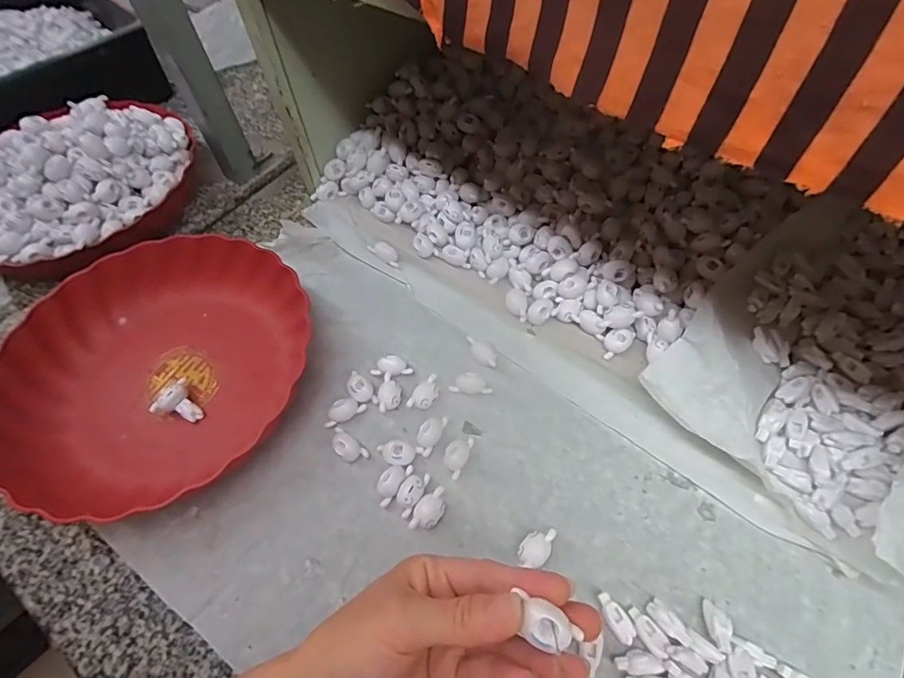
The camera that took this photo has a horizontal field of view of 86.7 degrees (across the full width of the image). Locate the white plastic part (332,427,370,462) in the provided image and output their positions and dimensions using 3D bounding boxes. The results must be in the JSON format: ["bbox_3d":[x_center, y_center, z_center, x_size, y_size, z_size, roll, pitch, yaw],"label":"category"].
[{"bbox_3d":[-0.080,0.082,0.364,0.032,0.015,0.017,30,64,20],"label":"white plastic part"}]

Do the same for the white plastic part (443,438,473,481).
[{"bbox_3d":[0.004,0.087,0.357,0.017,0.012,0.033,20,61,15],"label":"white plastic part"}]

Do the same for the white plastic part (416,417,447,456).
[{"bbox_3d":[-0.017,0.072,0.367,0.015,0.013,0.034,29,63,19],"label":"white plastic part"}]

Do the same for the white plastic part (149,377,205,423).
[{"bbox_3d":[-0.221,0.052,0.389,0.037,0.020,0.033,28,63,19],"label":"white plastic part"}]

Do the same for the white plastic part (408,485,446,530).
[{"bbox_3d":[-0.015,0.120,0.337,0.018,0.014,0.031,20,61,15],"label":"white plastic part"}]

